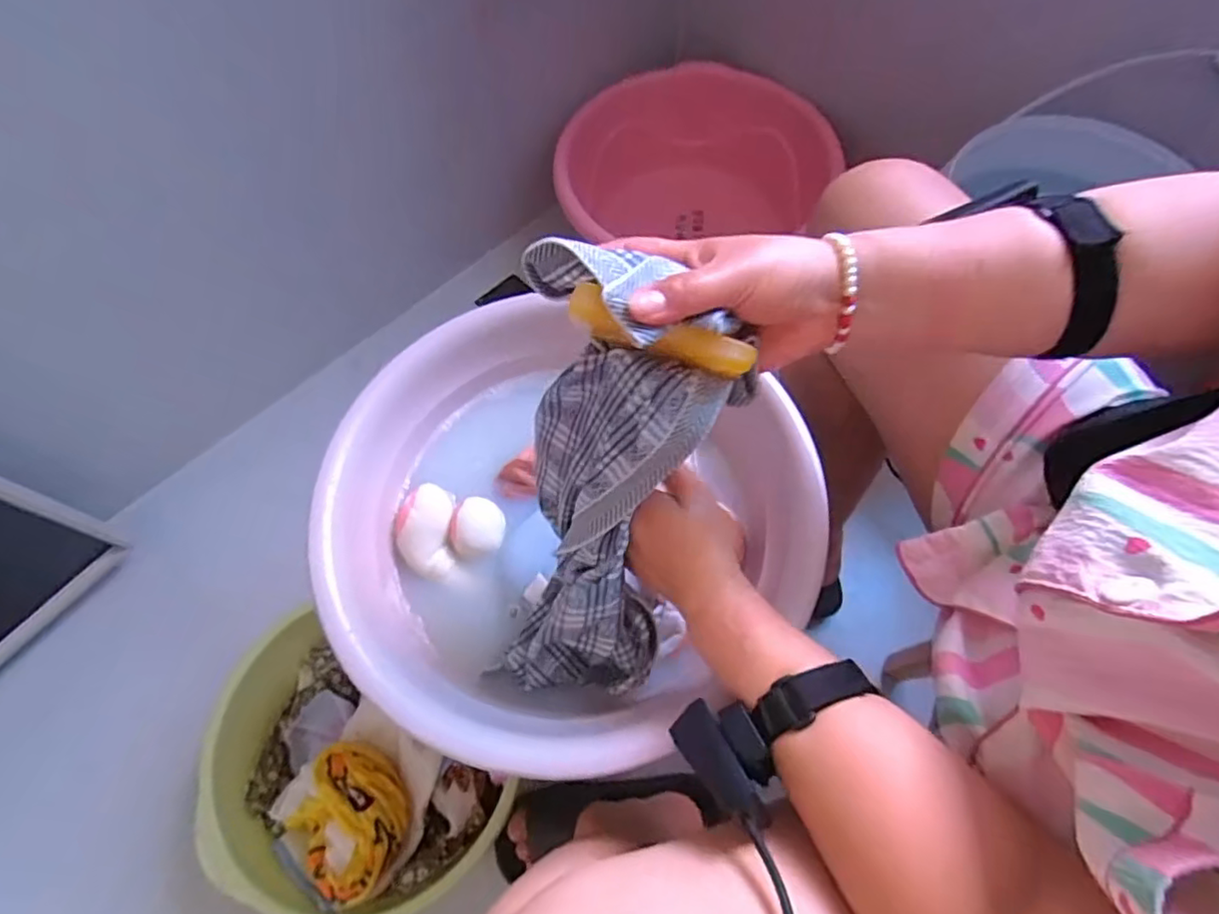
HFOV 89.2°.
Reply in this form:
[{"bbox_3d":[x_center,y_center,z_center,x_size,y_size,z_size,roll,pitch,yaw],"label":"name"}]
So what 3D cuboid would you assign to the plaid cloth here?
[{"bbox_3d":[-0.005,0.037,0.415,0.133,0.332,0.069,15,30,8],"label":"plaid cloth"}]

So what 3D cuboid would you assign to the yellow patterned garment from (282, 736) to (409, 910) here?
[{"bbox_3d":[-0.269,0.375,0.648,0.124,0.061,0.118,-1,66,2],"label":"yellow patterned garment"}]

